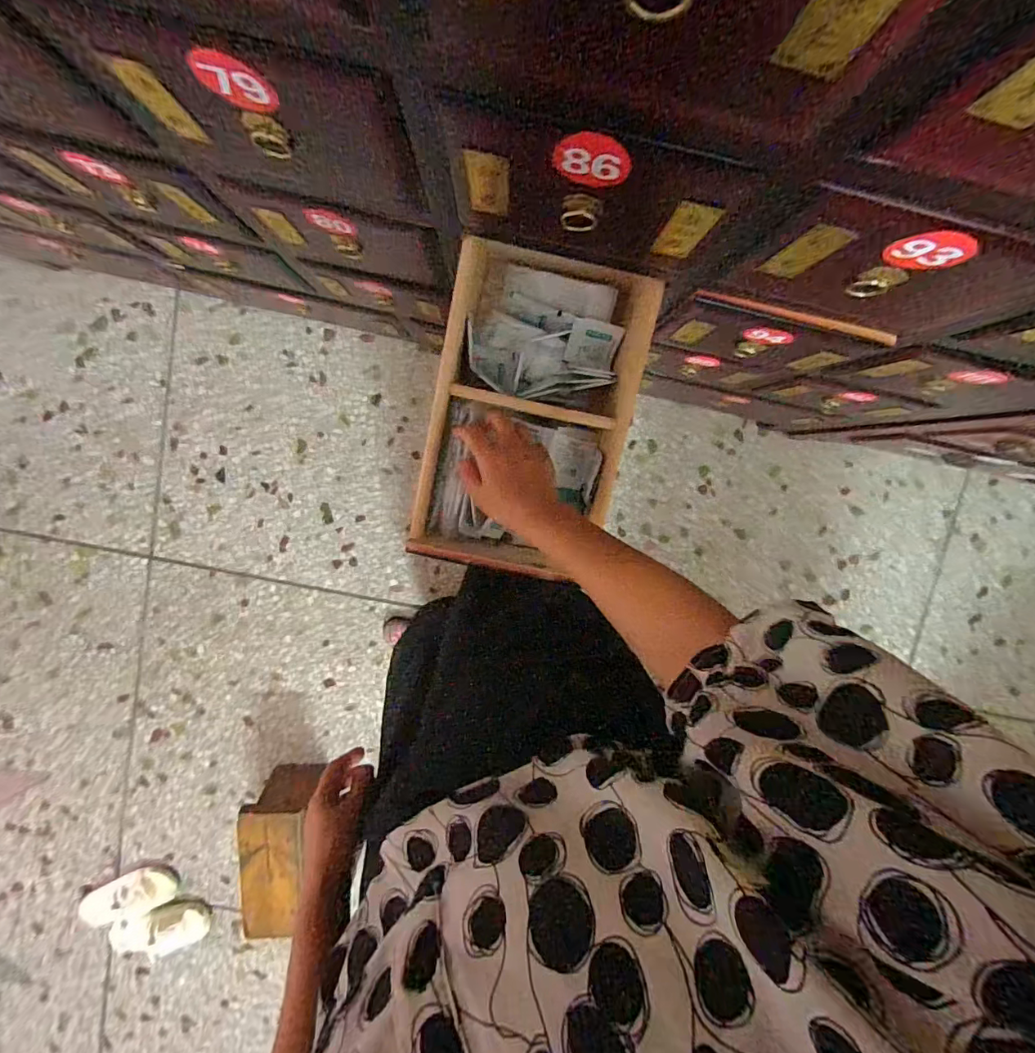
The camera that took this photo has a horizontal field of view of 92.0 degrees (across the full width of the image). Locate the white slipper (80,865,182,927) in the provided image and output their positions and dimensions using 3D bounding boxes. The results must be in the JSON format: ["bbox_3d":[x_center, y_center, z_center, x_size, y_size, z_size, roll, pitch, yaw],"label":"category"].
[{"bbox_3d":[-0.992,0.936,1.252,0.238,0.064,0.106,-14,98,-1],"label":"white slipper"}]

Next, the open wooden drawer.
[{"bbox_3d":[0.013,-0.120,0.560,0.199,0.111,0.327,12,97,-4],"label":"open wooden drawer"}]

